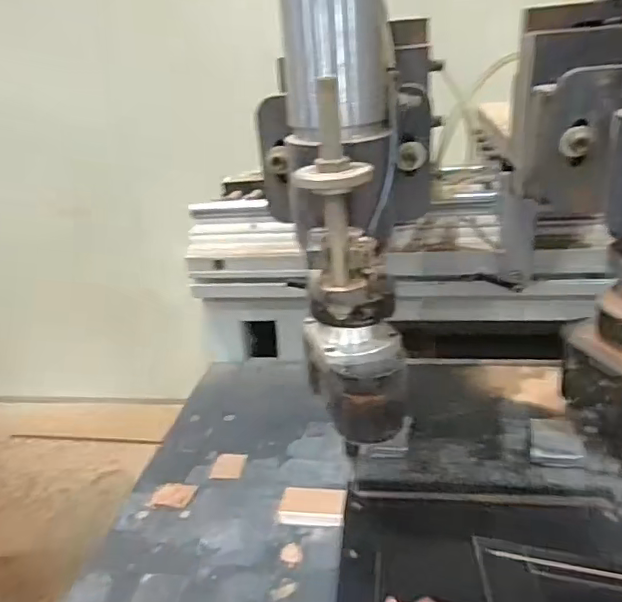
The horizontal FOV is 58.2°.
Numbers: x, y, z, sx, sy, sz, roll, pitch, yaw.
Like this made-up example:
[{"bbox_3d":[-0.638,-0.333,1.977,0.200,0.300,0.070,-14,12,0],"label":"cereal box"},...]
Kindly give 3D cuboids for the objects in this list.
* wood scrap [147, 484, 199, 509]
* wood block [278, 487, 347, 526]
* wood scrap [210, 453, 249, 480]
[{"bbox_3d":[-0.164,0.231,0.662,0.049,0.007,0.037,-2,25,7],"label":"wood scrap"},{"bbox_3d":[0.002,0.226,0.617,0.071,0.022,0.036,0,25,11],"label":"wood block"},{"bbox_3d":[-0.103,0.206,0.703,0.039,0.004,0.046,0,25,10],"label":"wood scrap"}]

